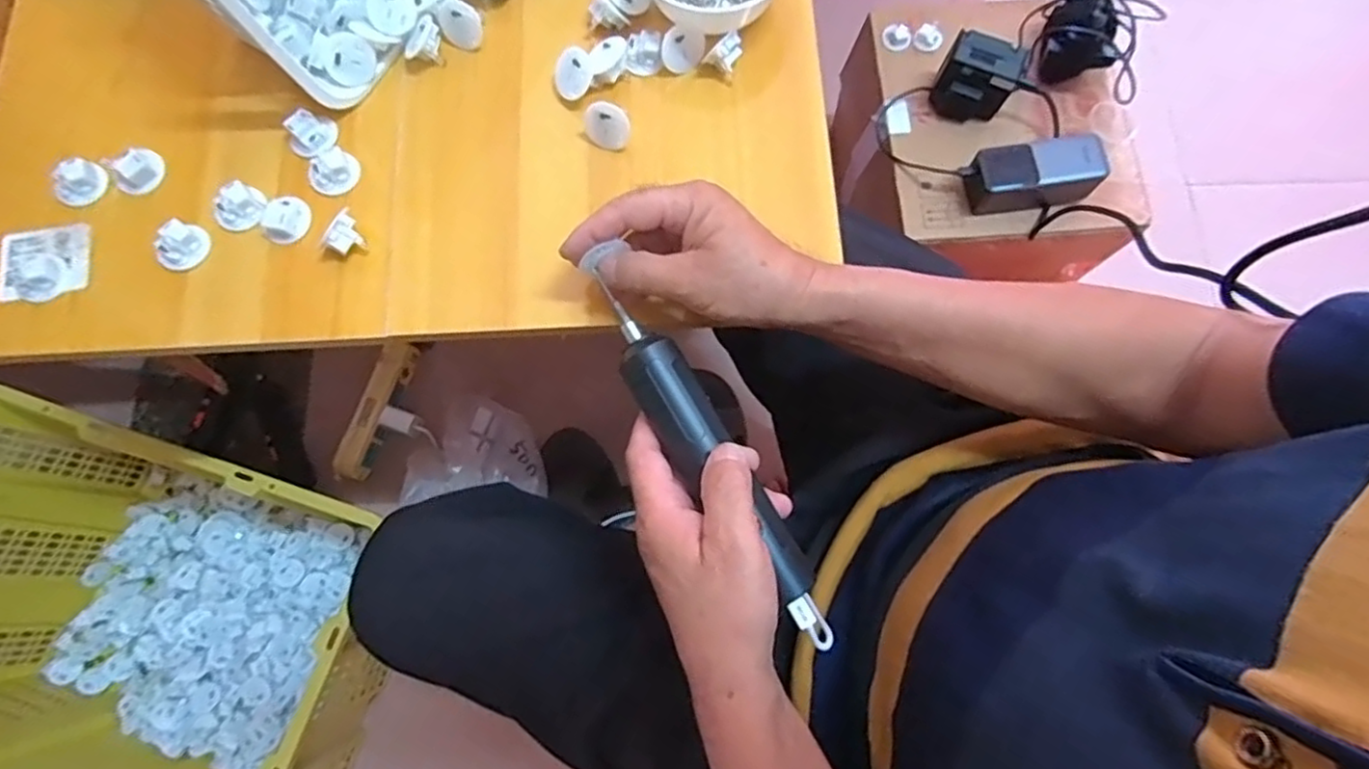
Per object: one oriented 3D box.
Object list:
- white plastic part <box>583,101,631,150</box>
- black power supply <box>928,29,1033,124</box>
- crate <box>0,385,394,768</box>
[{"bbox_3d":[-0.052,-0.179,0.456,0.032,0.031,0.017,10,44,-1],"label":"white plastic part"},{"bbox_3d":[0.323,-0.338,0.744,0.081,0.077,0.057,29,77,7],"label":"black power supply"},{"bbox_3d":[-0.571,0.257,0.754,0.478,0.255,0.350,18,76,4],"label":"crate"}]

